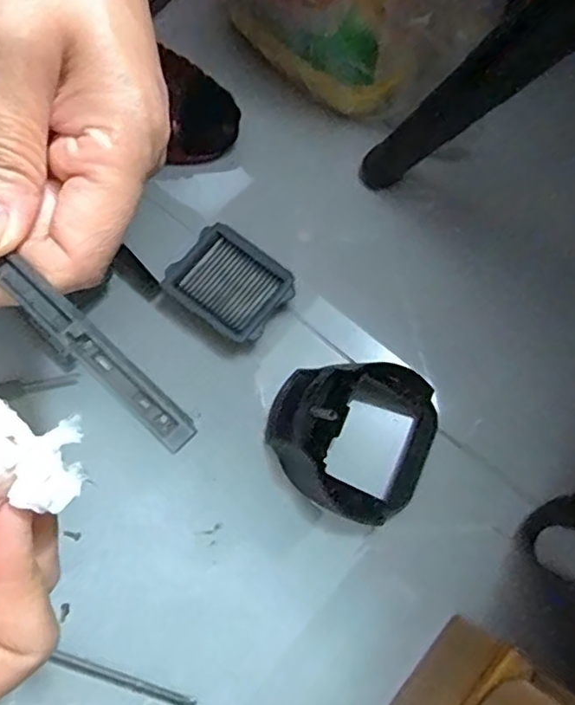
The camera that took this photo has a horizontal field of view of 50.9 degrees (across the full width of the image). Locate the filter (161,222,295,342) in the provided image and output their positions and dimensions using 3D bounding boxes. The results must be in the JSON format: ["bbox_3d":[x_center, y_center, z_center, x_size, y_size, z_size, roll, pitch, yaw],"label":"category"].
[{"bbox_3d":[-0.044,-0.052,0.459,0.084,0.017,0.069,35,79,9],"label":"filter"}]

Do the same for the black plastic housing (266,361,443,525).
[{"bbox_3d":[0.045,0.056,0.426,0.113,0.049,0.108,0,76,0],"label":"black plastic housing"}]

